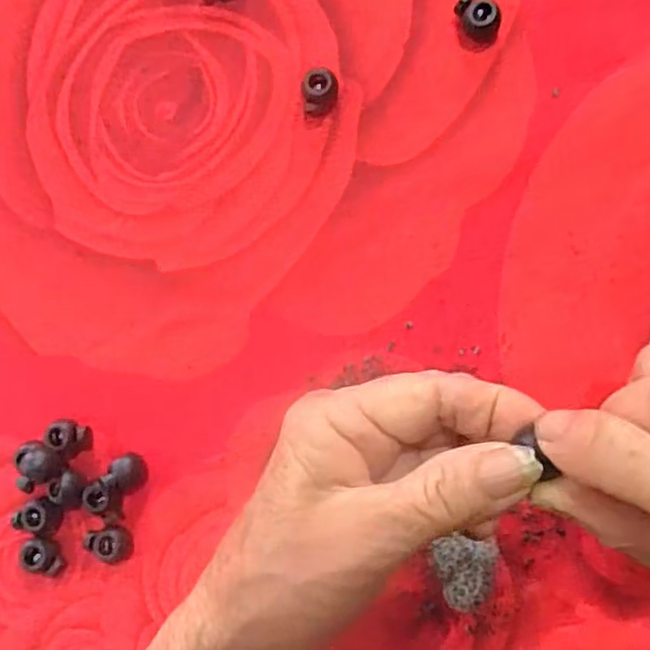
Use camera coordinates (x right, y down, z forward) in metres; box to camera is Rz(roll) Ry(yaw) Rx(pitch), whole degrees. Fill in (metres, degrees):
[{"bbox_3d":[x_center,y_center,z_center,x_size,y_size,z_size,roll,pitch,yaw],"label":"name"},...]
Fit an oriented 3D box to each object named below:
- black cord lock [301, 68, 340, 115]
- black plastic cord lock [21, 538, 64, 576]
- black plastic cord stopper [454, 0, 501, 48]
[{"bbox_3d":[-0.002,-0.098,0.279,0.015,0.011,0.017,-5,87,8],"label":"black cord lock"},{"bbox_3d":[-0.122,0.100,0.285,0.017,0.010,0.013,17,90,8],"label":"black plastic cord lock"},{"bbox_3d":[0.061,-0.123,0.266,0.019,0.012,0.015,16,90,8],"label":"black plastic cord stopper"}]

